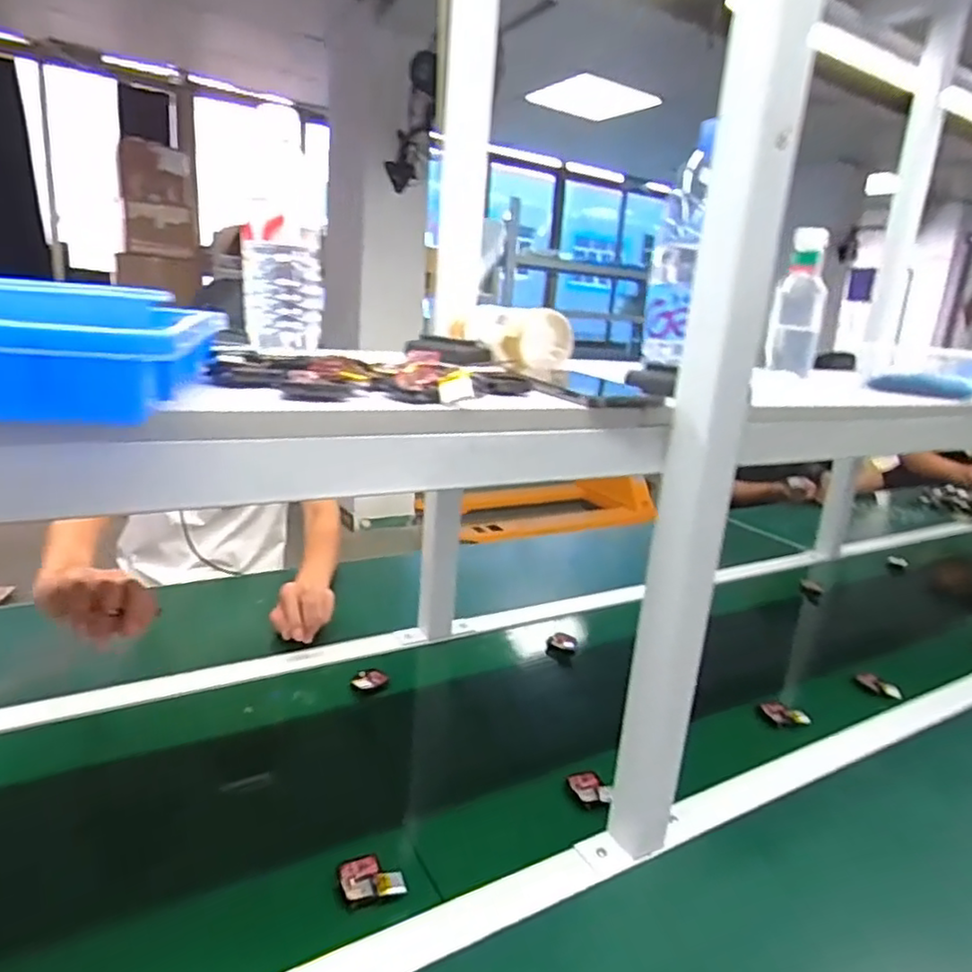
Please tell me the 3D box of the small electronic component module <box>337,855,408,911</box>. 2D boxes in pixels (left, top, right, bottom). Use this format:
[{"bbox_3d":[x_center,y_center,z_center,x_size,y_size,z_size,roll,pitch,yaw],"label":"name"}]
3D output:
[{"bbox_3d":[-0.098,0.336,0.557,0.051,0.011,0.045,-2,17,-22],"label":"small electronic component module"}]

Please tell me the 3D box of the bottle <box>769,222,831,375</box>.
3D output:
[{"bbox_3d":[0.448,-0.262,0.932,0.063,0.187,0.072,11,18,22],"label":"bottle"}]

